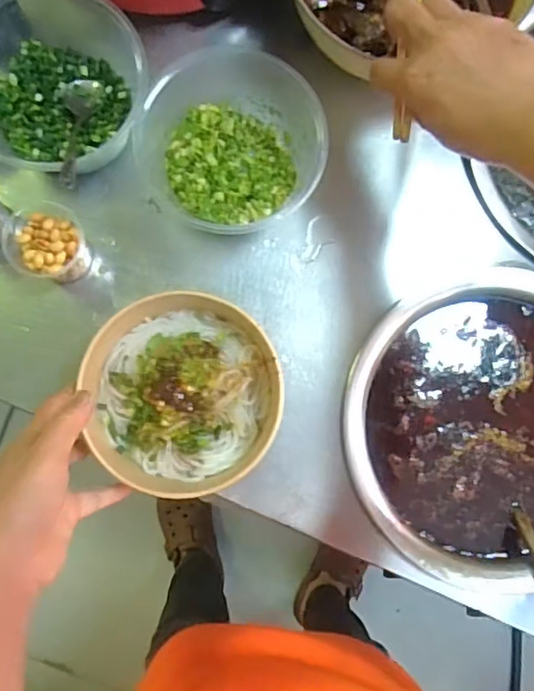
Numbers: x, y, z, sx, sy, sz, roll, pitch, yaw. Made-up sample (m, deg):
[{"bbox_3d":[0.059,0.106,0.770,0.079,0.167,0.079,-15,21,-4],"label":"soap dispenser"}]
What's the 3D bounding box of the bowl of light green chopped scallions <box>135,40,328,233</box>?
[{"bbox_3d":[-0.031,-0.160,0.459,0.137,0.073,0.132,0,85,-2],"label":"bowl of light green chopped scallions"}]

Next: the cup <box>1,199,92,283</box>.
[{"bbox_3d":[-0.169,-0.080,0.466,0.057,0.049,0.060,-1,85,-2],"label":"cup"}]

